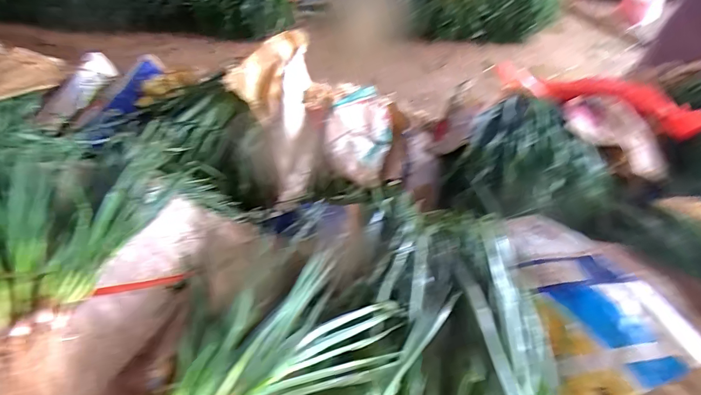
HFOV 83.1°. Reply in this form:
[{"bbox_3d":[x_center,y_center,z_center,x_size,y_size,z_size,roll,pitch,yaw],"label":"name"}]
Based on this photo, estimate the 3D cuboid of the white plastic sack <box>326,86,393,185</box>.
[{"bbox_3d":[0.028,-0.204,1.253,0.200,0.092,0.389,8,45,1],"label":"white plastic sack"}]

